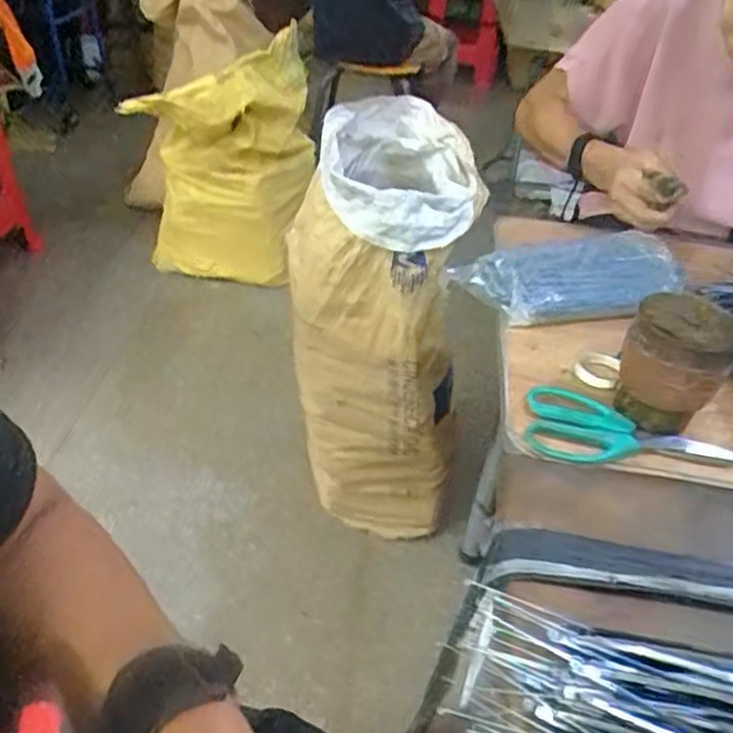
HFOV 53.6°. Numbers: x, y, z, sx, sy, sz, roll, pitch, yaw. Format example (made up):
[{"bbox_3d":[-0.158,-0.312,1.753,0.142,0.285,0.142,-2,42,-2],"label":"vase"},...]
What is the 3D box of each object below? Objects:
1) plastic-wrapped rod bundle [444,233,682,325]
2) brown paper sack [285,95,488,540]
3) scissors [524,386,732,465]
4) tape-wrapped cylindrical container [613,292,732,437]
[{"bbox_3d":[0.234,-0.100,0.825,0.265,0.049,0.123,-1,39,-11],"label":"plastic-wrapped rod bundle"},{"bbox_3d":[0.002,-0.055,1.278,0.277,0.673,0.393,0,39,-10],"label":"brown paper sack"},{"bbox_3d":[0.234,0.055,0.650,0.185,0.014,0.086,6,38,-2],"label":"scissors"},{"bbox_3d":[0.269,0.000,0.639,0.081,0.112,0.084,5,38,-4],"label":"tape-wrapped cylindrical container"}]

